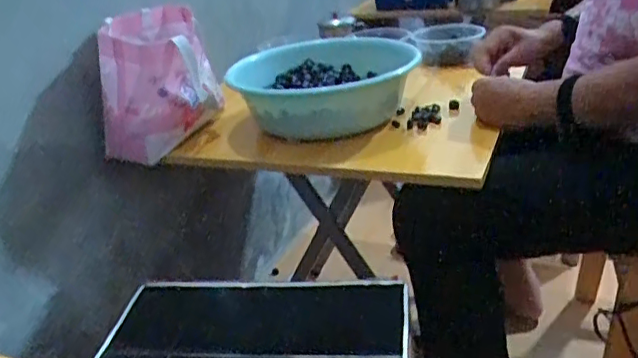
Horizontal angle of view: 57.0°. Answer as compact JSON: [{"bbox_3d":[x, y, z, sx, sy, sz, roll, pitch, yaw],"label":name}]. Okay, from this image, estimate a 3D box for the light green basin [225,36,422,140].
[{"bbox_3d":[0.012,-0.163,1.021,0.293,0.099,0.326,2,27,19],"label":"light green basin"}]

